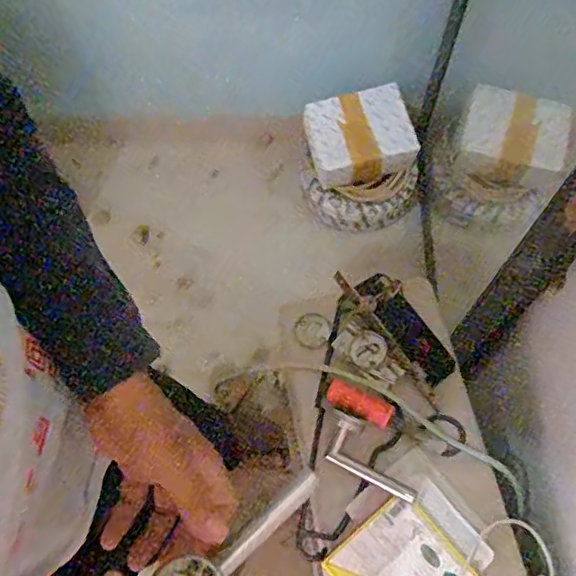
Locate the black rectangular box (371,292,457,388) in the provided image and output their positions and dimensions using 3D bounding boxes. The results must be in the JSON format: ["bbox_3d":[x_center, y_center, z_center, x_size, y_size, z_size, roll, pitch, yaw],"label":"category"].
[{"bbox_3d":[0.174,0.069,0.790,0.048,0.012,0.132,-37,84,-15],"label":"black rectangular box"}]

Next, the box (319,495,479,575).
[{"bbox_3d":[0.135,0.341,0.692,0.136,0.014,0.134,-37,70,-14],"label":"box"}]

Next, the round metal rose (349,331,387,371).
[{"bbox_3d":[0.111,0.086,0.799,0.047,0.014,0.049,31,70,15],"label":"round metal rose"}]

